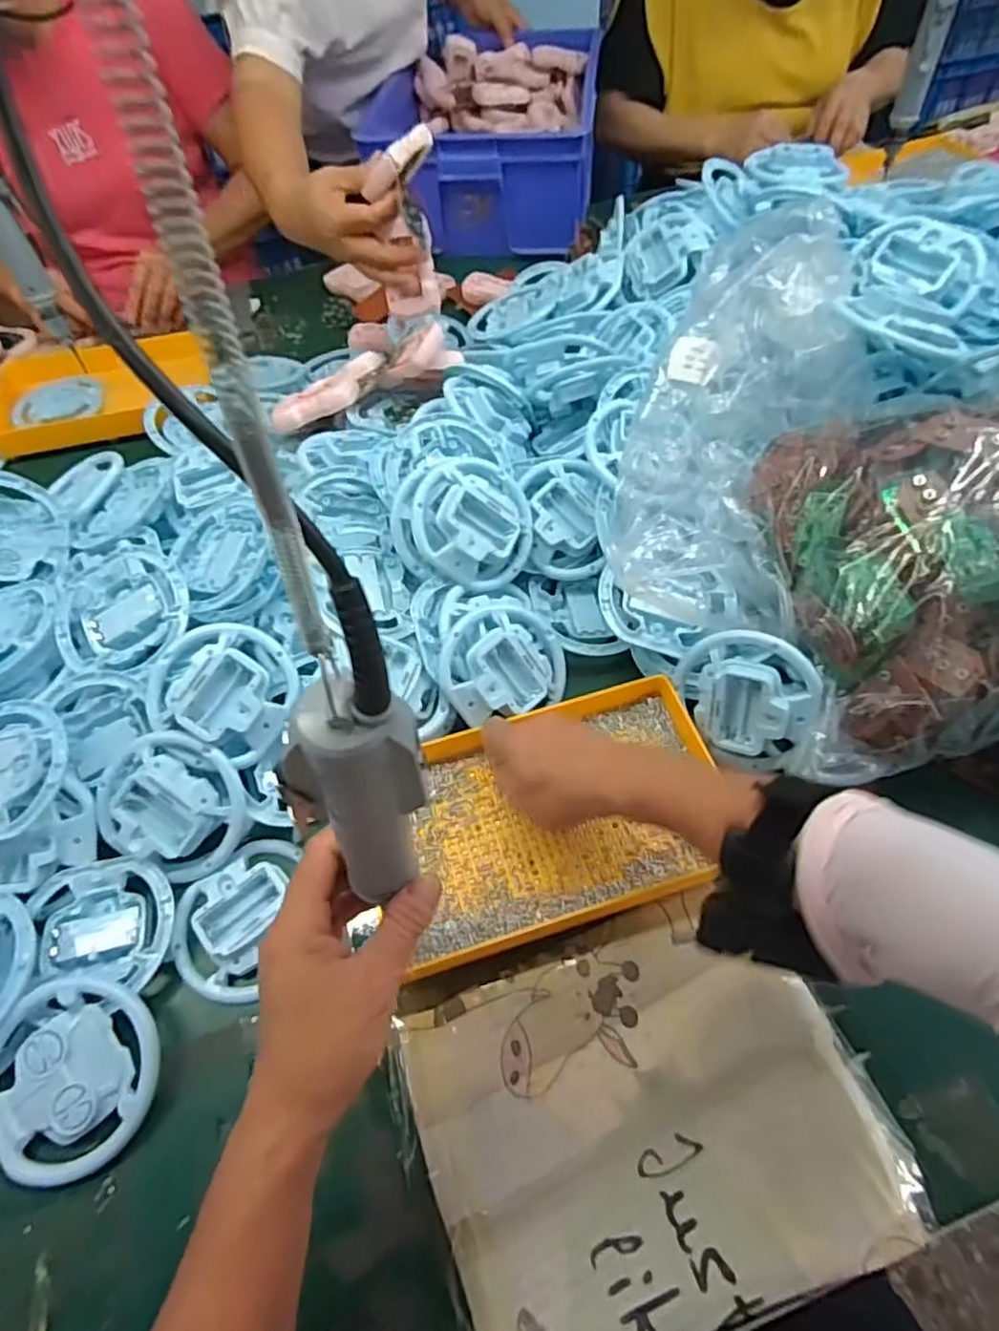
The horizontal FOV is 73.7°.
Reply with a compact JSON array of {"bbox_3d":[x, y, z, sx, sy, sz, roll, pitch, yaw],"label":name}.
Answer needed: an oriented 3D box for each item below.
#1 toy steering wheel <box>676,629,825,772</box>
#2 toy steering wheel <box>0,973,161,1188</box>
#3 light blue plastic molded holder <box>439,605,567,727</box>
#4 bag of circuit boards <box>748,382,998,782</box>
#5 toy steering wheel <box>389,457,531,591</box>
[{"bbox_3d":[0.174,0.025,0.476,0.098,0.099,0.030,23,23,21],"label":"toy steering wheel"},{"bbox_3d":[-0.263,0.249,0.408,0.110,0.026,0.100,-2,56,2],"label":"toy steering wheel"},{"bbox_3d":[0.004,-0.004,0.519,0.097,0.035,0.084,-19,87,-35],"label":"light blue plastic molded holder"},{"bbox_3d":[0.359,-0.084,0.458,0.331,0.125,0.248,-8,56,-2],"label":"bag of circuit boards"},{"bbox_3d":[-0.026,-0.117,0.548,0.111,0.053,0.107,-14,98,-26],"label":"toy steering wheel"}]

